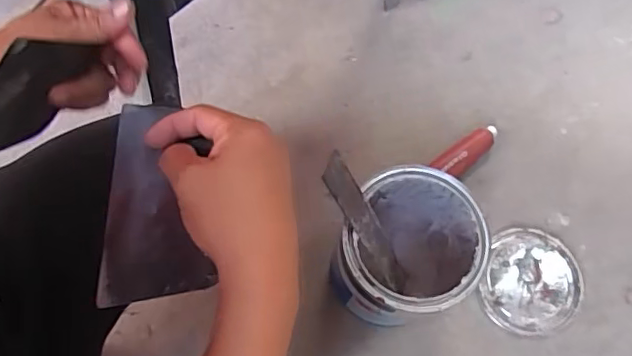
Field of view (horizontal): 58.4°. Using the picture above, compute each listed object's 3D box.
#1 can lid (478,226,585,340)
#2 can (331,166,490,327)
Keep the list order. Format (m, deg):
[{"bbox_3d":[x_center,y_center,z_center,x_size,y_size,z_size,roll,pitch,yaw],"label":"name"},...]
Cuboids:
[{"bbox_3d":[0.314,0.151,0.817,0.137,0.007,0.152,21,71,6],"label":"can lid"},{"bbox_3d":[0.112,0.098,0.724,0.155,0.205,0.170,32,73,9],"label":"can"}]

